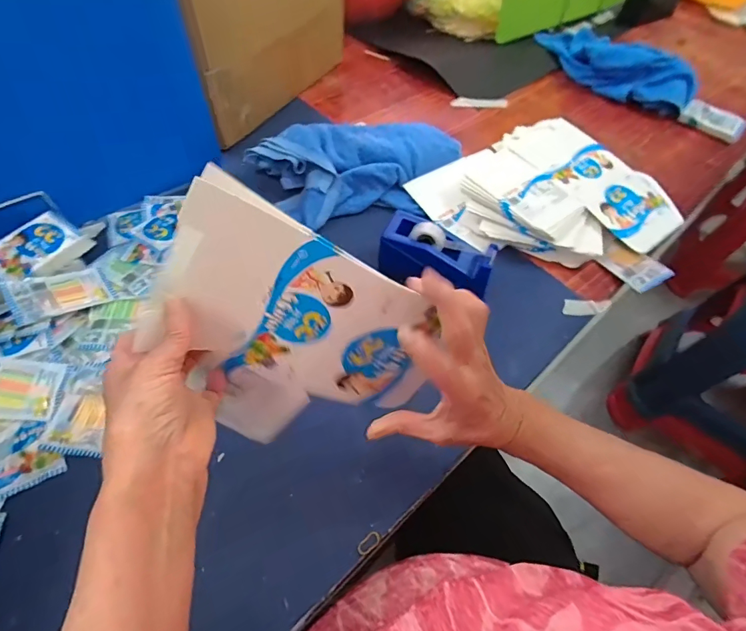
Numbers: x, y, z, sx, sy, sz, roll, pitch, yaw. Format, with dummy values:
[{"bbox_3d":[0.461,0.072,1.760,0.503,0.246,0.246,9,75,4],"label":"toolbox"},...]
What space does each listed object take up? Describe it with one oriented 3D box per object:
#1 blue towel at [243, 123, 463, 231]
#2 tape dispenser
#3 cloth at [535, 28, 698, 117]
[{"bbox_3d":[-0.013,-0.237,0.679,0.326,0.070,0.196,-14,58,-12],"label":"blue towel"},{"bbox_3d":[0.084,-0.077,0.555,0.149,0.066,0.073,24,59,12],"label":"tape dispenser"},{"bbox_3d":[0.532,-0.577,0.927,0.179,0.098,0.366,-12,58,-11],"label":"cloth"}]

